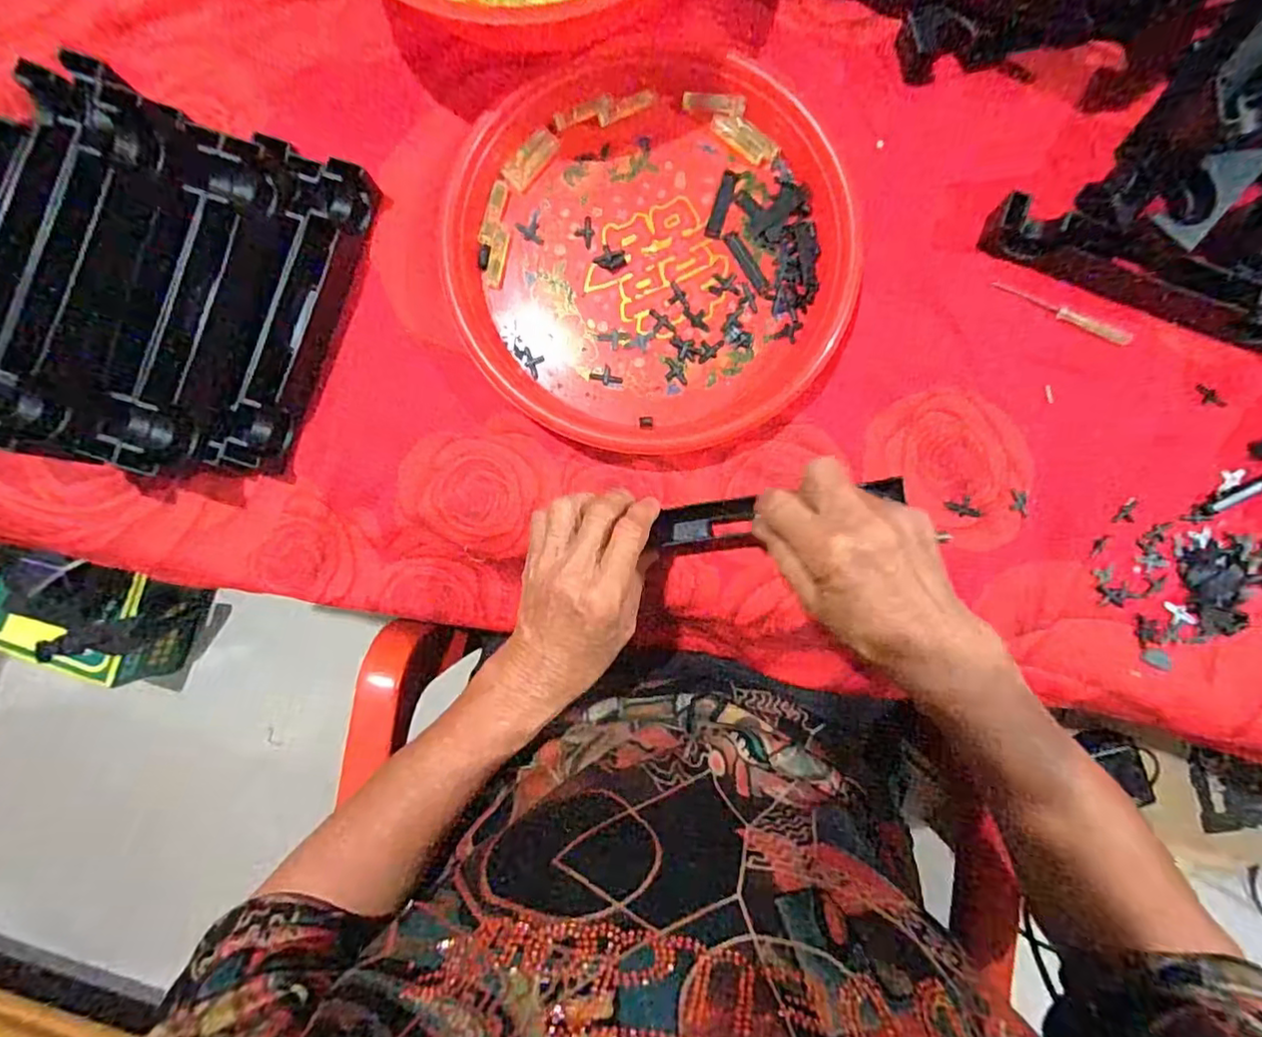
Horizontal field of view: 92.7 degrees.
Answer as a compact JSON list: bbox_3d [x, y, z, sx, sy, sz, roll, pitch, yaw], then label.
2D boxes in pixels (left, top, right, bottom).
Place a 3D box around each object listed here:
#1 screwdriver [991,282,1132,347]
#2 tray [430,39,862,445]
[{"bbox_3d":[0.273,-0.130,0.381,0.089,0.004,0.010,24,90,1],"label":"screwdriver"},{"bbox_3d":[0.014,-0.168,0.376,0.239,0.030,0.239,0,89,1],"label":"tray"}]

